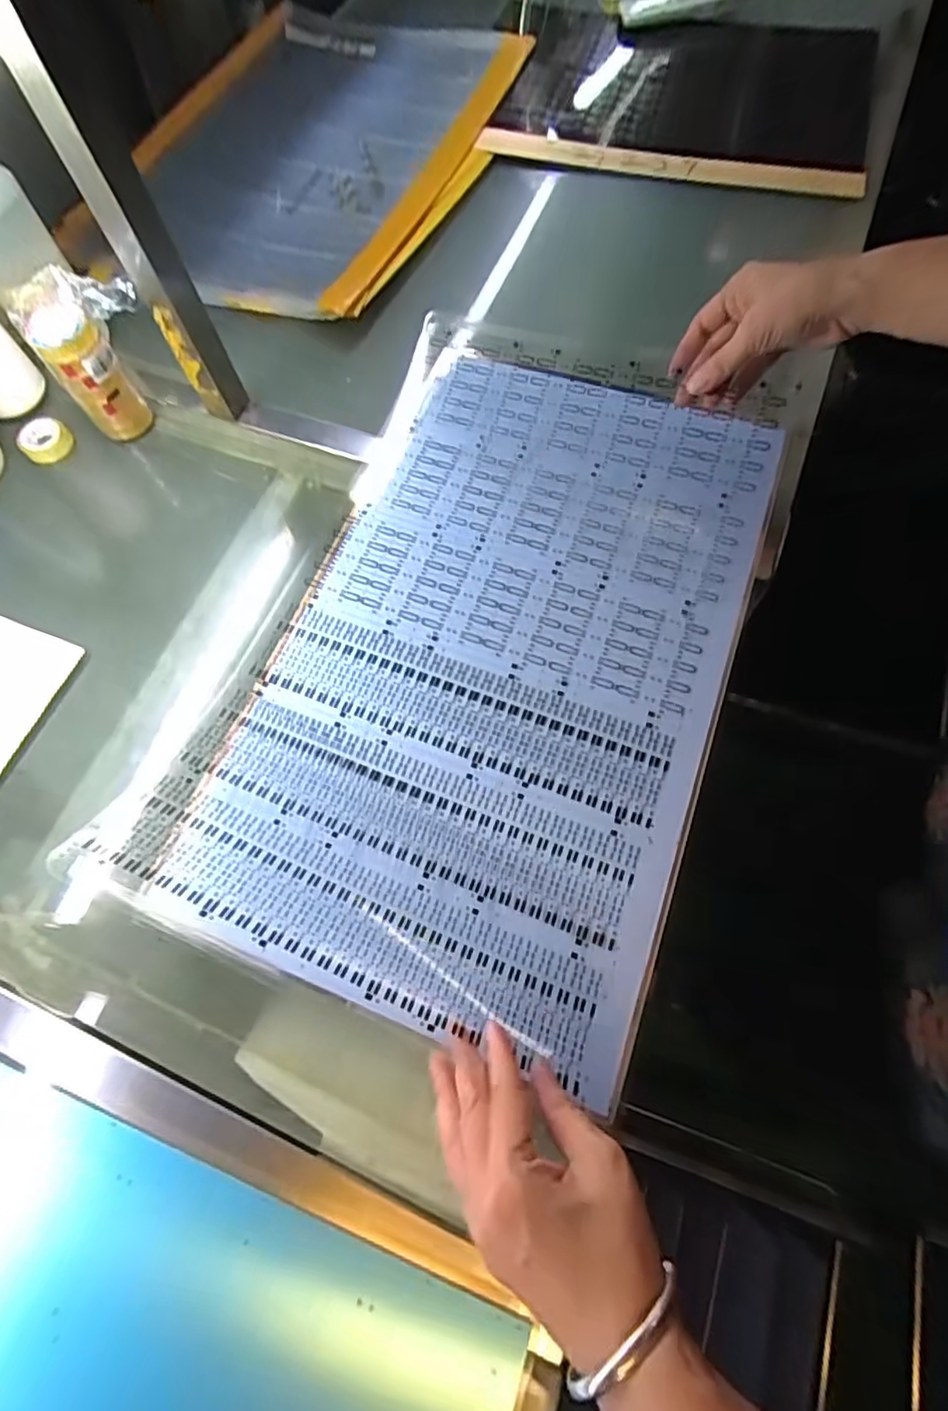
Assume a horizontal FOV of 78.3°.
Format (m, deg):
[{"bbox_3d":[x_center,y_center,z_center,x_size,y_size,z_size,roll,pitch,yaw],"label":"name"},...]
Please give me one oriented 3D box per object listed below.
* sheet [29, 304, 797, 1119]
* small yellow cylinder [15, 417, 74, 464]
[{"bbox_3d":[0.017,-0.064,0.425,0.332,0.056,0.524,20,71,10],"label":"sheet"},{"bbox_3d":[-0.395,-0.245,0.537,0.043,0.016,0.044,-1,69,2],"label":"small yellow cylinder"}]

